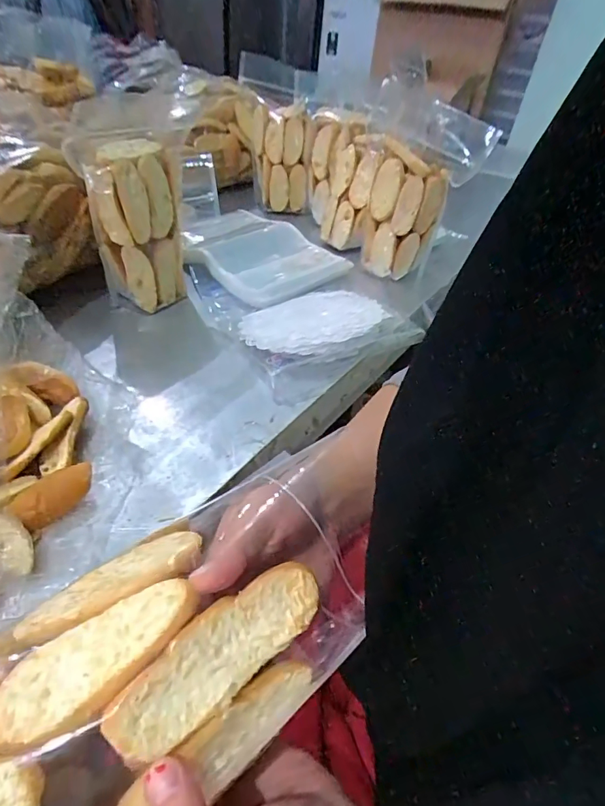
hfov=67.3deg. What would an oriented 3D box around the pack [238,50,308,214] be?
[{"bbox_3d":[-0.056,-0.531,0.919,0.115,0.261,0.089,-14,46,-21],"label":"pack"}]

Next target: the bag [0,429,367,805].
[{"bbox_3d":[-0.080,0.118,0.194,0.240,0.043,0.116,-28,51,-31],"label":"bag"}]

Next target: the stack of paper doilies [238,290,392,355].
[{"bbox_3d":[0.020,-0.114,0.643,0.212,0.030,0.134,-22,50,-28],"label":"stack of paper doilies"}]

